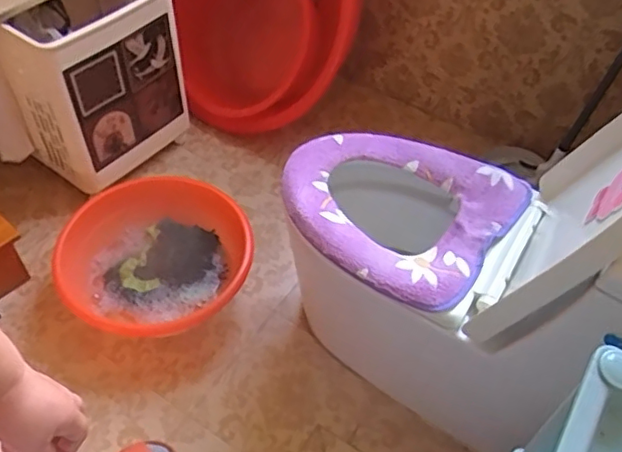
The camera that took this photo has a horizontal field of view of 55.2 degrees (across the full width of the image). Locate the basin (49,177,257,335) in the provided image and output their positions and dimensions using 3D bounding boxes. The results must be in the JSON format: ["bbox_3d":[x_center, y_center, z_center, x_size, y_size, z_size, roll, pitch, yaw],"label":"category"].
[{"bbox_3d":[-0.397,0.063,1.391,0.442,0.137,0.402,2,49,-2],"label":"basin"}]

